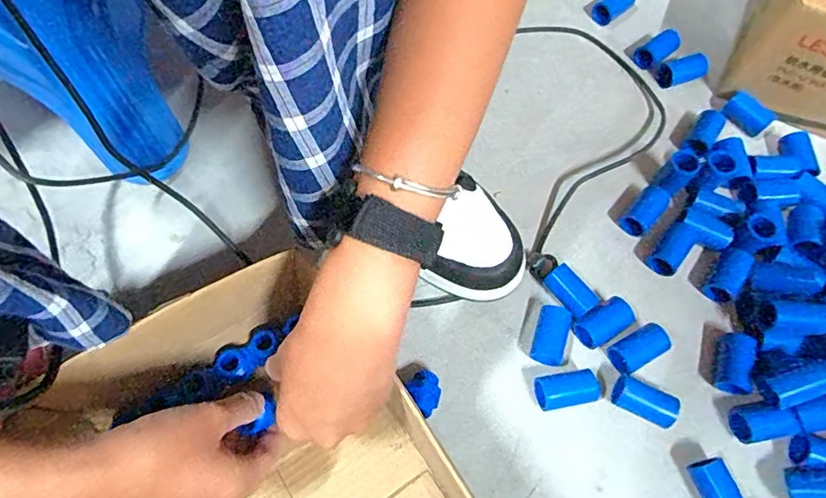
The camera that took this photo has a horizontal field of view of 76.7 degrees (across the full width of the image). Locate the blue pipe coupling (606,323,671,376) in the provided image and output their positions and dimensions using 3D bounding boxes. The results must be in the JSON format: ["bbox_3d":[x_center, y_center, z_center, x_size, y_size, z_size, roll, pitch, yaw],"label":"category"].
[{"bbox_3d":[0.184,0.084,0.433,0.048,0.030,0.027,-27,68,-13],"label":"blue pipe coupling"}]

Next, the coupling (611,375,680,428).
[{"bbox_3d":[0.183,0.122,0.416,0.050,0.026,0.023,22,67,9],"label":"coupling"}]

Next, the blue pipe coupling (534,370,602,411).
[{"bbox_3d":[0.121,0.113,0.416,0.046,0.026,0.025,-7,66,-4],"label":"blue pipe coupling"}]

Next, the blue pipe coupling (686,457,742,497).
[{"bbox_3d":[0.228,0.182,0.390,0.023,0.025,0.045,-16,66,-8],"label":"blue pipe coupling"}]

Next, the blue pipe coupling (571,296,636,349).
[{"bbox_3d":[0.159,0.064,0.442,0.047,0.029,0.028,-24,68,-11],"label":"blue pipe coupling"}]

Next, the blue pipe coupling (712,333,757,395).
[{"bbox_3d":[0.263,0.094,0.430,0.020,0.026,0.049,20,67,8],"label":"blue pipe coupling"}]

